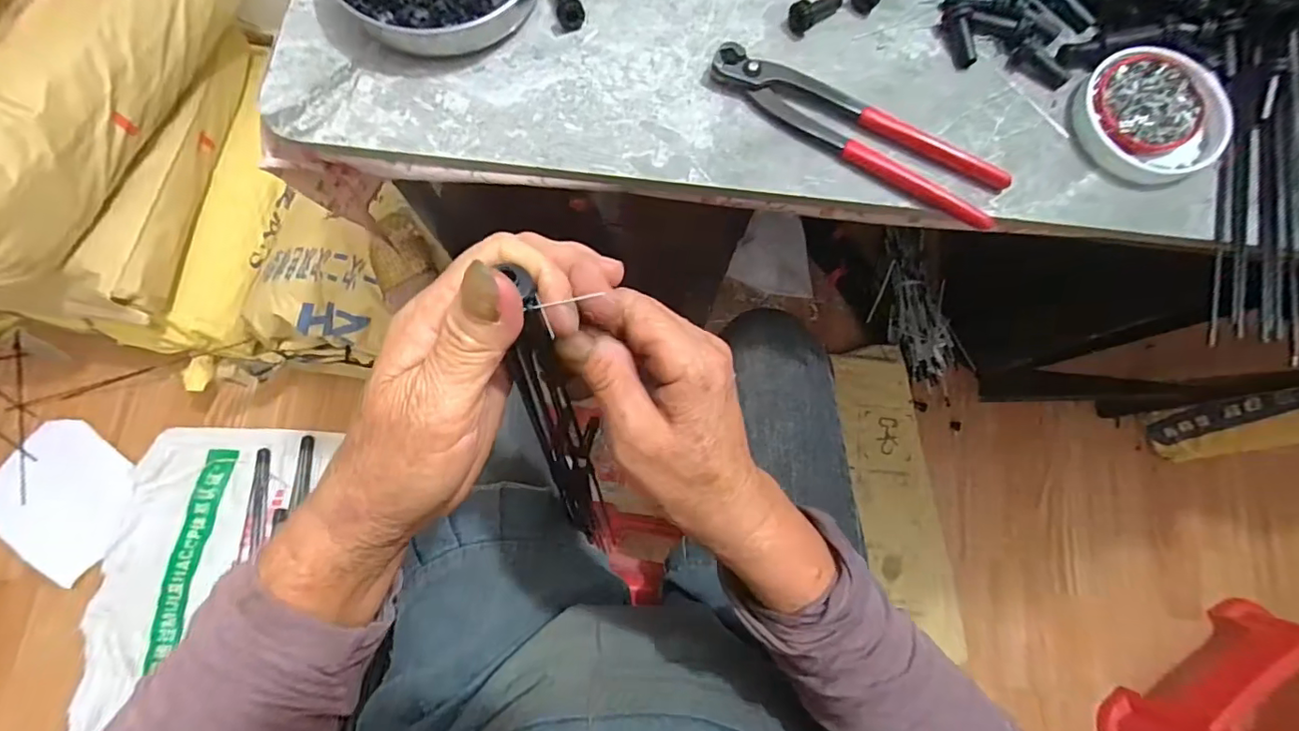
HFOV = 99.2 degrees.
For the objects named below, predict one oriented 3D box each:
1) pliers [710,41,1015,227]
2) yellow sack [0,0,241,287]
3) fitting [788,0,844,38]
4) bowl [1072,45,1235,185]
[{"bbox_3d":[0.130,-0.147,0.350,0.196,0.016,0.043,25,78,4],"label":"pliers"},{"bbox_3d":[-0.807,-0.389,0.758,0.175,0.190,0.592,11,78,1],"label":"yellow sack"},{"bbox_3d":[0.112,-0.239,0.374,0.043,0.017,0.016,-34,80,-22],"label":"fitting"},{"bbox_3d":[0.329,-0.166,0.362,0.091,0.013,0.094,0,78,-1],"label":"bowl"}]

